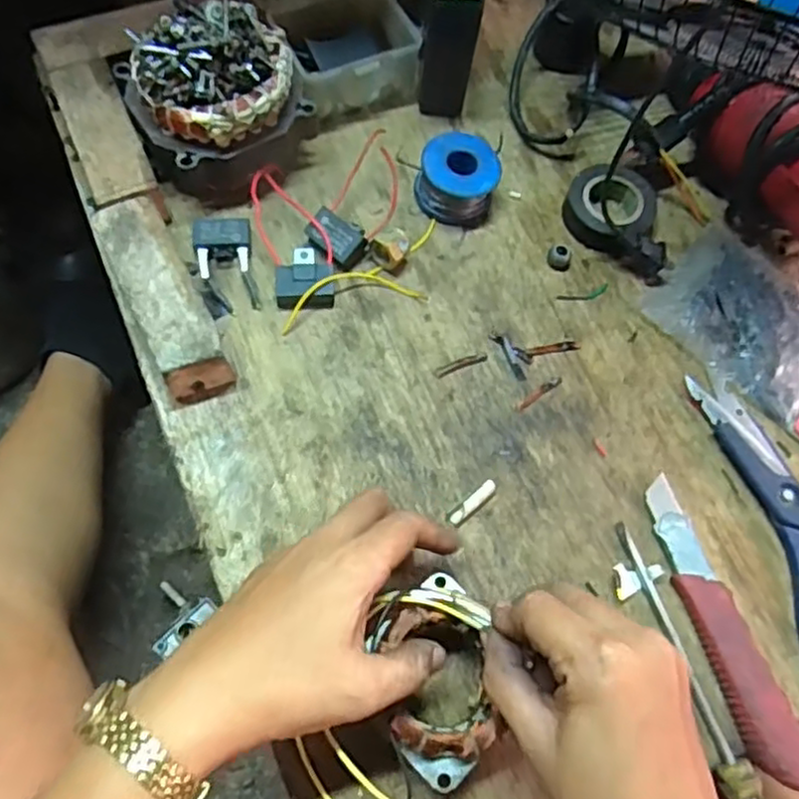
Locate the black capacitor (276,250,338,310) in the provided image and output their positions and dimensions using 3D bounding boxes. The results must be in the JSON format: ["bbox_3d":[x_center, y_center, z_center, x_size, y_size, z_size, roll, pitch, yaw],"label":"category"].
[{"bbox_3d":[-0.060,-0.077,0.457,0.036,0.016,0.039,-2,66,-4],"label":"black capacitor"}]

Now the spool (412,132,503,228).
[{"bbox_3d":[0.041,-0.151,0.489,0.052,0.033,0.051,1,66,-3],"label":"spool"}]

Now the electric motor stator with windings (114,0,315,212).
[{"bbox_3d":[-0.116,-0.192,0.458,0.113,0.098,0.092,-16,68,-10],"label":"electric motor stator with windings"}]

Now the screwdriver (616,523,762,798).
[{"bbox_3d":[0.153,0.140,0.381,0.017,0.010,0.157,-16,68,-10],"label":"screwdriver"}]

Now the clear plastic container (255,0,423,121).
[{"bbox_3d":[-0.055,-0.284,0.529,0.099,0.054,0.157,-24,70,-13],"label":"clear plastic container"}]

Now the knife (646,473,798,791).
[{"bbox_3d":[0.179,0.124,0.387,0.034,0.018,0.169,-16,68,-10],"label":"knife"}]

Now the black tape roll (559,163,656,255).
[{"bbox_3d":[0.149,-0.138,0.497,0.060,0.023,0.069,30,68,10],"label":"black tape roll"}]

